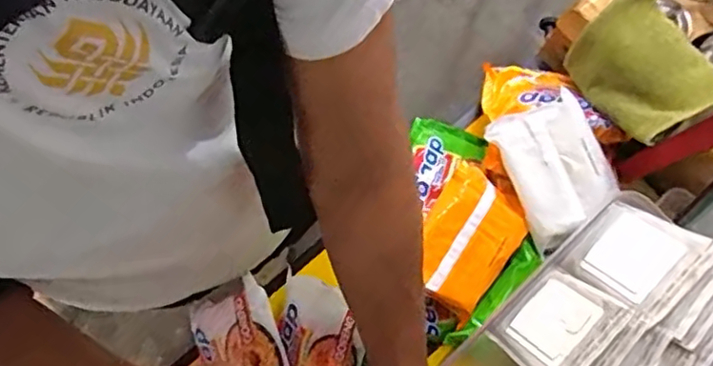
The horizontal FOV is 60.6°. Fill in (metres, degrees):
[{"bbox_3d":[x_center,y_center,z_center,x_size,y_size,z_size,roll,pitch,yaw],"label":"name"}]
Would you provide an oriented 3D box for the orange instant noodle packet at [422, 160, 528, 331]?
[{"bbox_3d":[0.111,0.058,0.617,0.092,0.024,0.133,34,81,5],"label":"orange instant noodle packet"}]

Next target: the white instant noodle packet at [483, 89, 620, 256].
[{"bbox_3d":[0.203,-0.014,0.625,0.096,0.040,0.135,-26,81,-5],"label":"white instant noodle packet"}]

